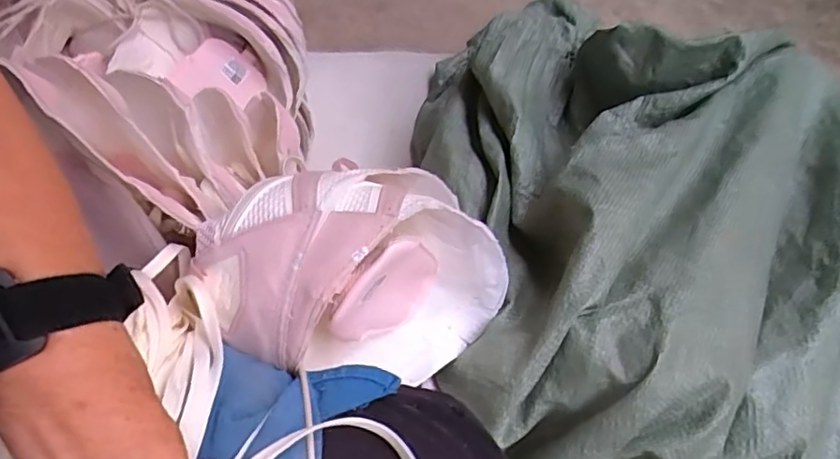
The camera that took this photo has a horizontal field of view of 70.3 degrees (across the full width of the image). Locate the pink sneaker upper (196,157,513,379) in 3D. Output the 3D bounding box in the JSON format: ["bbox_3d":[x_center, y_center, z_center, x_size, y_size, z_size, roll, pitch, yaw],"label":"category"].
[{"bbox_3d":[-0.013,0.037,0.426,0.131,0.257,0.100,-41,57,21],"label":"pink sneaker upper"}]

